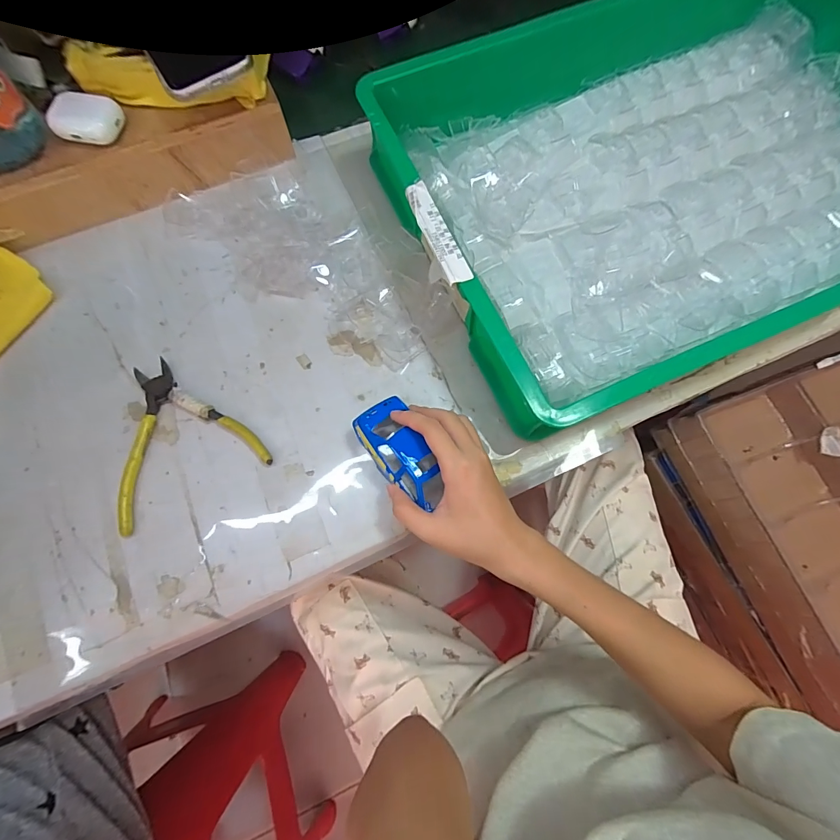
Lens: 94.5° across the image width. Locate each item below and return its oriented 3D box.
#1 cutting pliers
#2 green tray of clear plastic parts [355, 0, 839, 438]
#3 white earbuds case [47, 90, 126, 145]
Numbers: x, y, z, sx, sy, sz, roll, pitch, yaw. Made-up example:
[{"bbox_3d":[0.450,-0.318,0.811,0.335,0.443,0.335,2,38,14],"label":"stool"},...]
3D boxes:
[{"bbox_3d":[-0.220,0.009,0.344,0.128,0.011,0.135,-29,77,-6],"label":"cutting pliers"},{"bbox_3d":[0.256,-0.259,0.378,0.553,0.079,0.382,-24,76,-5],"label":"green tray of clear plastic parts"},{"bbox_3d":[-0.310,-0.278,0.360,0.058,0.024,0.043,1,74,0],"label":"white earbuds case"}]

